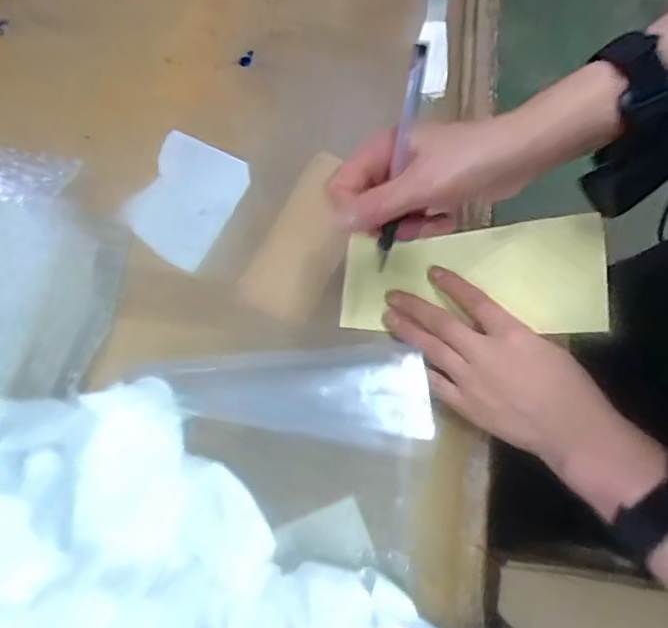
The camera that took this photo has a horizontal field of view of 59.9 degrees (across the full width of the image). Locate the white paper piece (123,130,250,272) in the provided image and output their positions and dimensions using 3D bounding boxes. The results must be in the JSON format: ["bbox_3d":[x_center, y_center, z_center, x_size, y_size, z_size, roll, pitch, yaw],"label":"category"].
[{"bbox_3d":[-0.122,-0.095,0.478,0.080,0.004,0.103,25,76,8],"label":"white paper piece"}]

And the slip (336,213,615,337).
[{"bbox_3d":[0.097,-0.028,0.428,0.189,0.018,0.085,2,71,27],"label":"slip"}]

